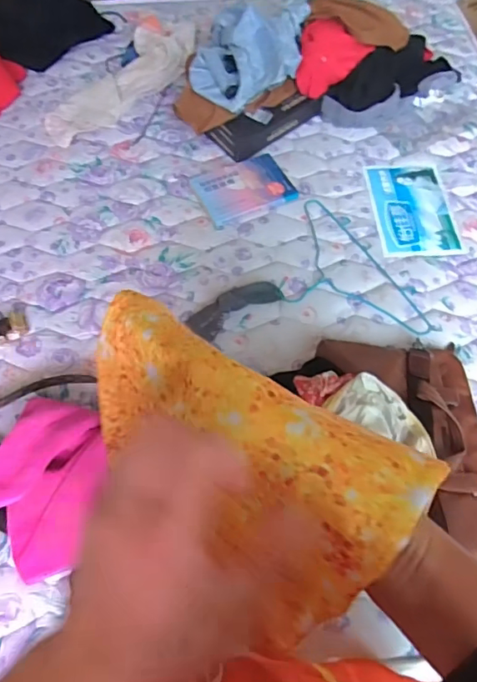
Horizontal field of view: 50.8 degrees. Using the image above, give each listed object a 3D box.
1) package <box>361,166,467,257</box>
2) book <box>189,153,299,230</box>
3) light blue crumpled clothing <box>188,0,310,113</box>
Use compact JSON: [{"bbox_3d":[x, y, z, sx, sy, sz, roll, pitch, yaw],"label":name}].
[{"bbox_3d":[0.395,-0.302,1.145,0.175,0.006,0.277,-3,61,-2],"label":"package"},{"bbox_3d":[0.012,-0.349,1.151,0.205,0.020,0.162,-21,63,-12],"label":"book"},{"bbox_3d":[0.019,-0.675,1.177,0.254,0.091,0.276,6,60,4],"label":"light blue crumpled clothing"}]

